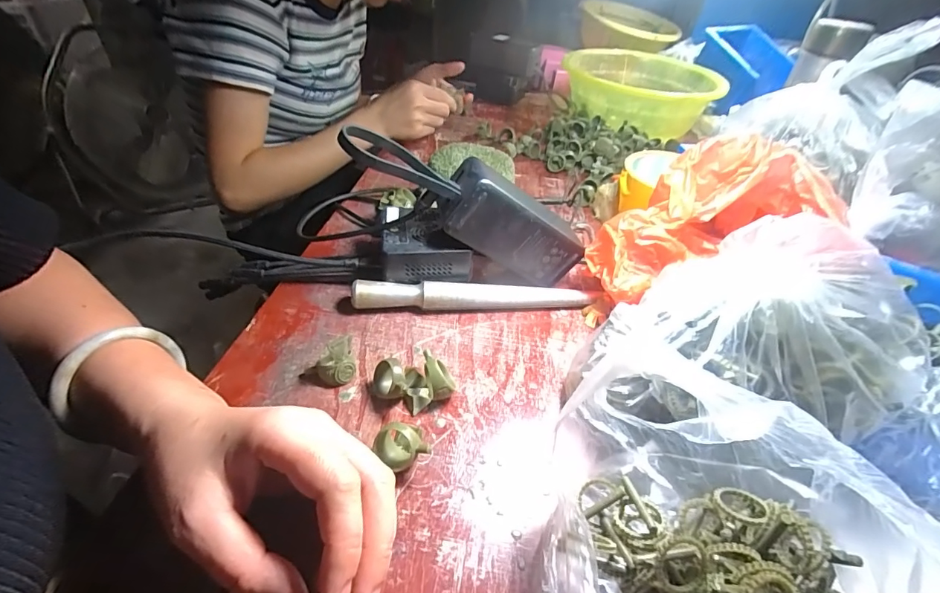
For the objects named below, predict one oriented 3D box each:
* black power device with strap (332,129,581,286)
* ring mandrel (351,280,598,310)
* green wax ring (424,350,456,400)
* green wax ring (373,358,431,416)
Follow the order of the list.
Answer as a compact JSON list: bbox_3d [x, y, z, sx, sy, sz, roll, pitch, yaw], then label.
[{"bbox_3d":[0.004,-0.073,0.351,0.222,0.071,0.055,27,32,-29],"label":"black power device with strap"},{"bbox_3d":[0.006,0.001,0.374,0.207,0.025,0.019,0,41,-5],"label":"ring mandrel"},{"bbox_3d":[-0.024,0.057,0.303,0.014,0.028,0.034,-13,44,-20],"label":"green wax ring"},{"bbox_3d":[-0.047,0.061,0.296,0.036,0.026,0.031,-6,42,-13],"label":"green wax ring"}]

